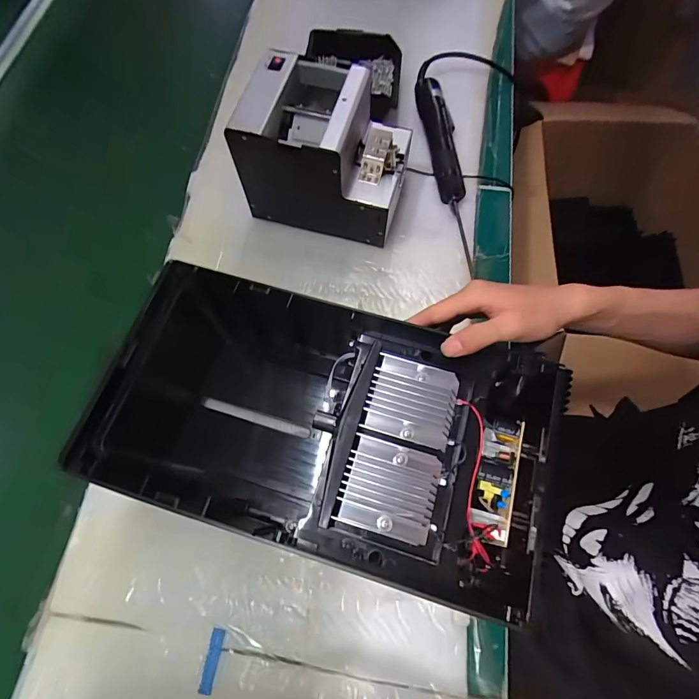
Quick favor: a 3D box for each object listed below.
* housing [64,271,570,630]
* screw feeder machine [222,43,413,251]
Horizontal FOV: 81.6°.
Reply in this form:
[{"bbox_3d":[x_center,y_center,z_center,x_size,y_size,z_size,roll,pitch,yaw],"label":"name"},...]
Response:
[{"bbox_3d":[-0.030,0.071,0.380,0.358,0.135,0.205,16,70,7],"label":"housing"},{"bbox_3d":[-0.025,-0.231,0.484,0.177,0.141,0.127,15,70,6],"label":"screw feeder machine"}]

